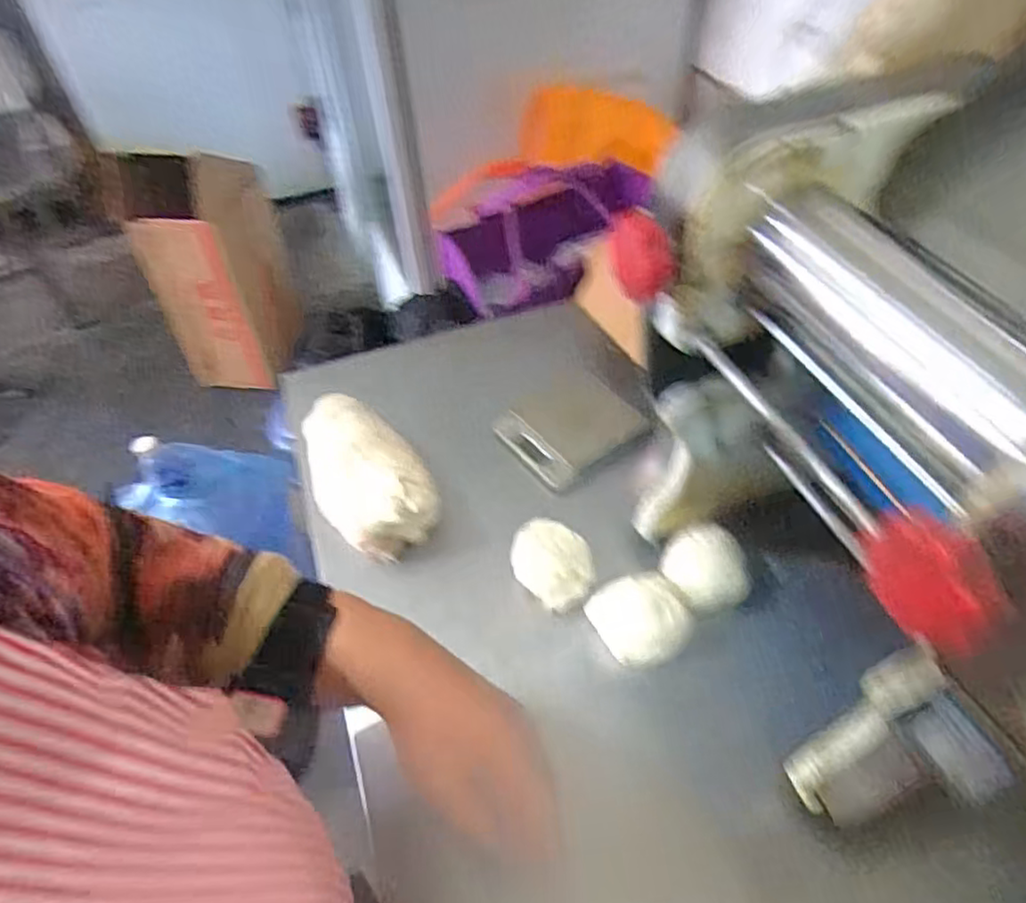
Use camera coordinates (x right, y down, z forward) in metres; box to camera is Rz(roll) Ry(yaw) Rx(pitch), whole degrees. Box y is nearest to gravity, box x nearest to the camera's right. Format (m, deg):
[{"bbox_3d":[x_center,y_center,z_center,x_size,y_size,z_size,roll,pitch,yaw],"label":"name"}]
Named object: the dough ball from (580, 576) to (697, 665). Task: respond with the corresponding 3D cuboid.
[{"bbox_3d":[0.103,0.139,0.544,0.064,0.054,0.070,-2,49,2],"label":"dough ball"}]

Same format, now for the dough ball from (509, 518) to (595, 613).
[{"bbox_3d":[0.033,0.093,0.562,0.068,0.042,0.058,10,51,12],"label":"dough ball"}]

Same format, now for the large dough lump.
[{"bbox_3d":[-0.140,0.017,0.636,0.094,0.072,0.176,-25,52,-17],"label":"large dough lump"}]

